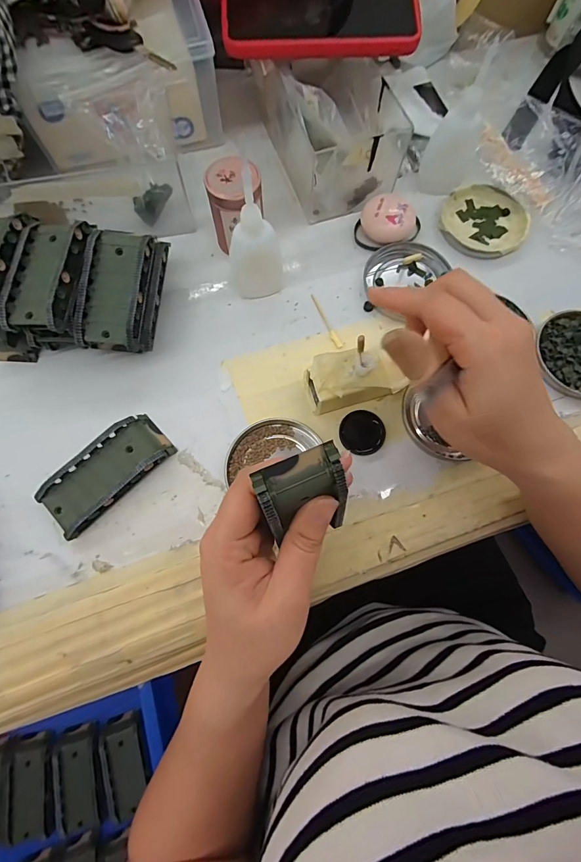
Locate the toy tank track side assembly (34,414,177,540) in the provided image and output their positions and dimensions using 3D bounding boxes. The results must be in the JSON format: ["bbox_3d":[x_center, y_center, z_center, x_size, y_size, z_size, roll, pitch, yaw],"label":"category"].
[{"bbox_3d":[-0.140,0.030,0.286,0.097,0.018,0.044,-42,80,-11],"label":"toy tank track side assembly"}]

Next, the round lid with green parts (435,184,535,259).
[{"bbox_3d":[0.184,-0.200,0.359,0.080,0.012,0.071,35,77,8],"label":"round lid with green parts"}]

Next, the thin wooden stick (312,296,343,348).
[{"bbox_3d":[0.031,-0.097,0.331,0.006,0.004,0.059,-24,77,-7],"label":"thin wooden stick"}]

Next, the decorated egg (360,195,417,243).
[{"bbox_3d":[0.090,-0.195,0.349,0.048,0.023,0.038,33,77,8],"label":"decorated egg"}]

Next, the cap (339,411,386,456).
[{"bbox_3d":[0.057,0.002,0.300,0.035,0.007,0.035,0,75,-1],"label":"cap"}]

